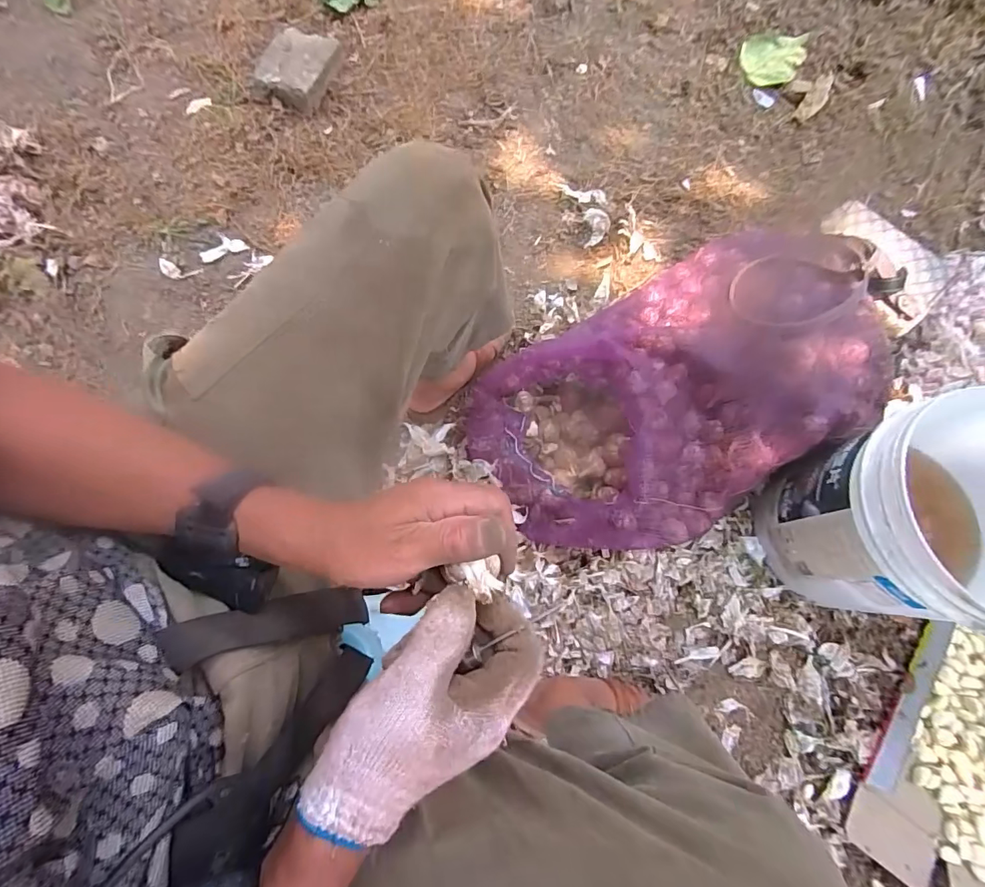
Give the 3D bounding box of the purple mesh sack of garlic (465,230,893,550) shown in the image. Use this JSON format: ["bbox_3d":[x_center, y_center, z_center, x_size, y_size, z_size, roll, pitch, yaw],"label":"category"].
[{"bbox_3d":[0.280,-0.074,0.750,0.566,0.201,0.384,-25,77,-7],"label":"purple mesh sack of garlic"}]

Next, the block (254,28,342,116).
[{"bbox_3d":[-0.392,-0.764,0.977,0.133,0.058,0.163,24,77,5],"label":"block"}]

